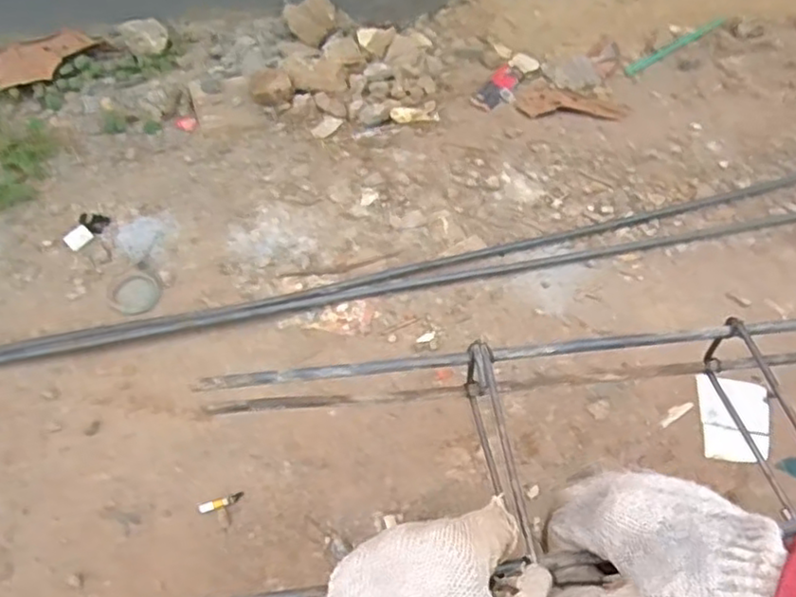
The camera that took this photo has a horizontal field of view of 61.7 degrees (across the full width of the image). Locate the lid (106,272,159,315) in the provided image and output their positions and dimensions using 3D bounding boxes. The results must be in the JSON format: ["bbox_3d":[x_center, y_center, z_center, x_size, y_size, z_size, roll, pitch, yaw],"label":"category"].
[{"bbox_3d":[-0.325,-0.007,0.820,0.072,0.010,0.056,27,60,15],"label":"lid"}]

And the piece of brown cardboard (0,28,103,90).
[{"bbox_3d":[-0.538,-0.364,1.011,0.159,0.018,0.099,-28,62,-18],"label":"piece of brown cardboard"}]

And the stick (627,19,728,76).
[{"bbox_3d":[0.466,-0.424,1.116,0.232,0.012,0.021,-30,63,-19],"label":"stick"}]

